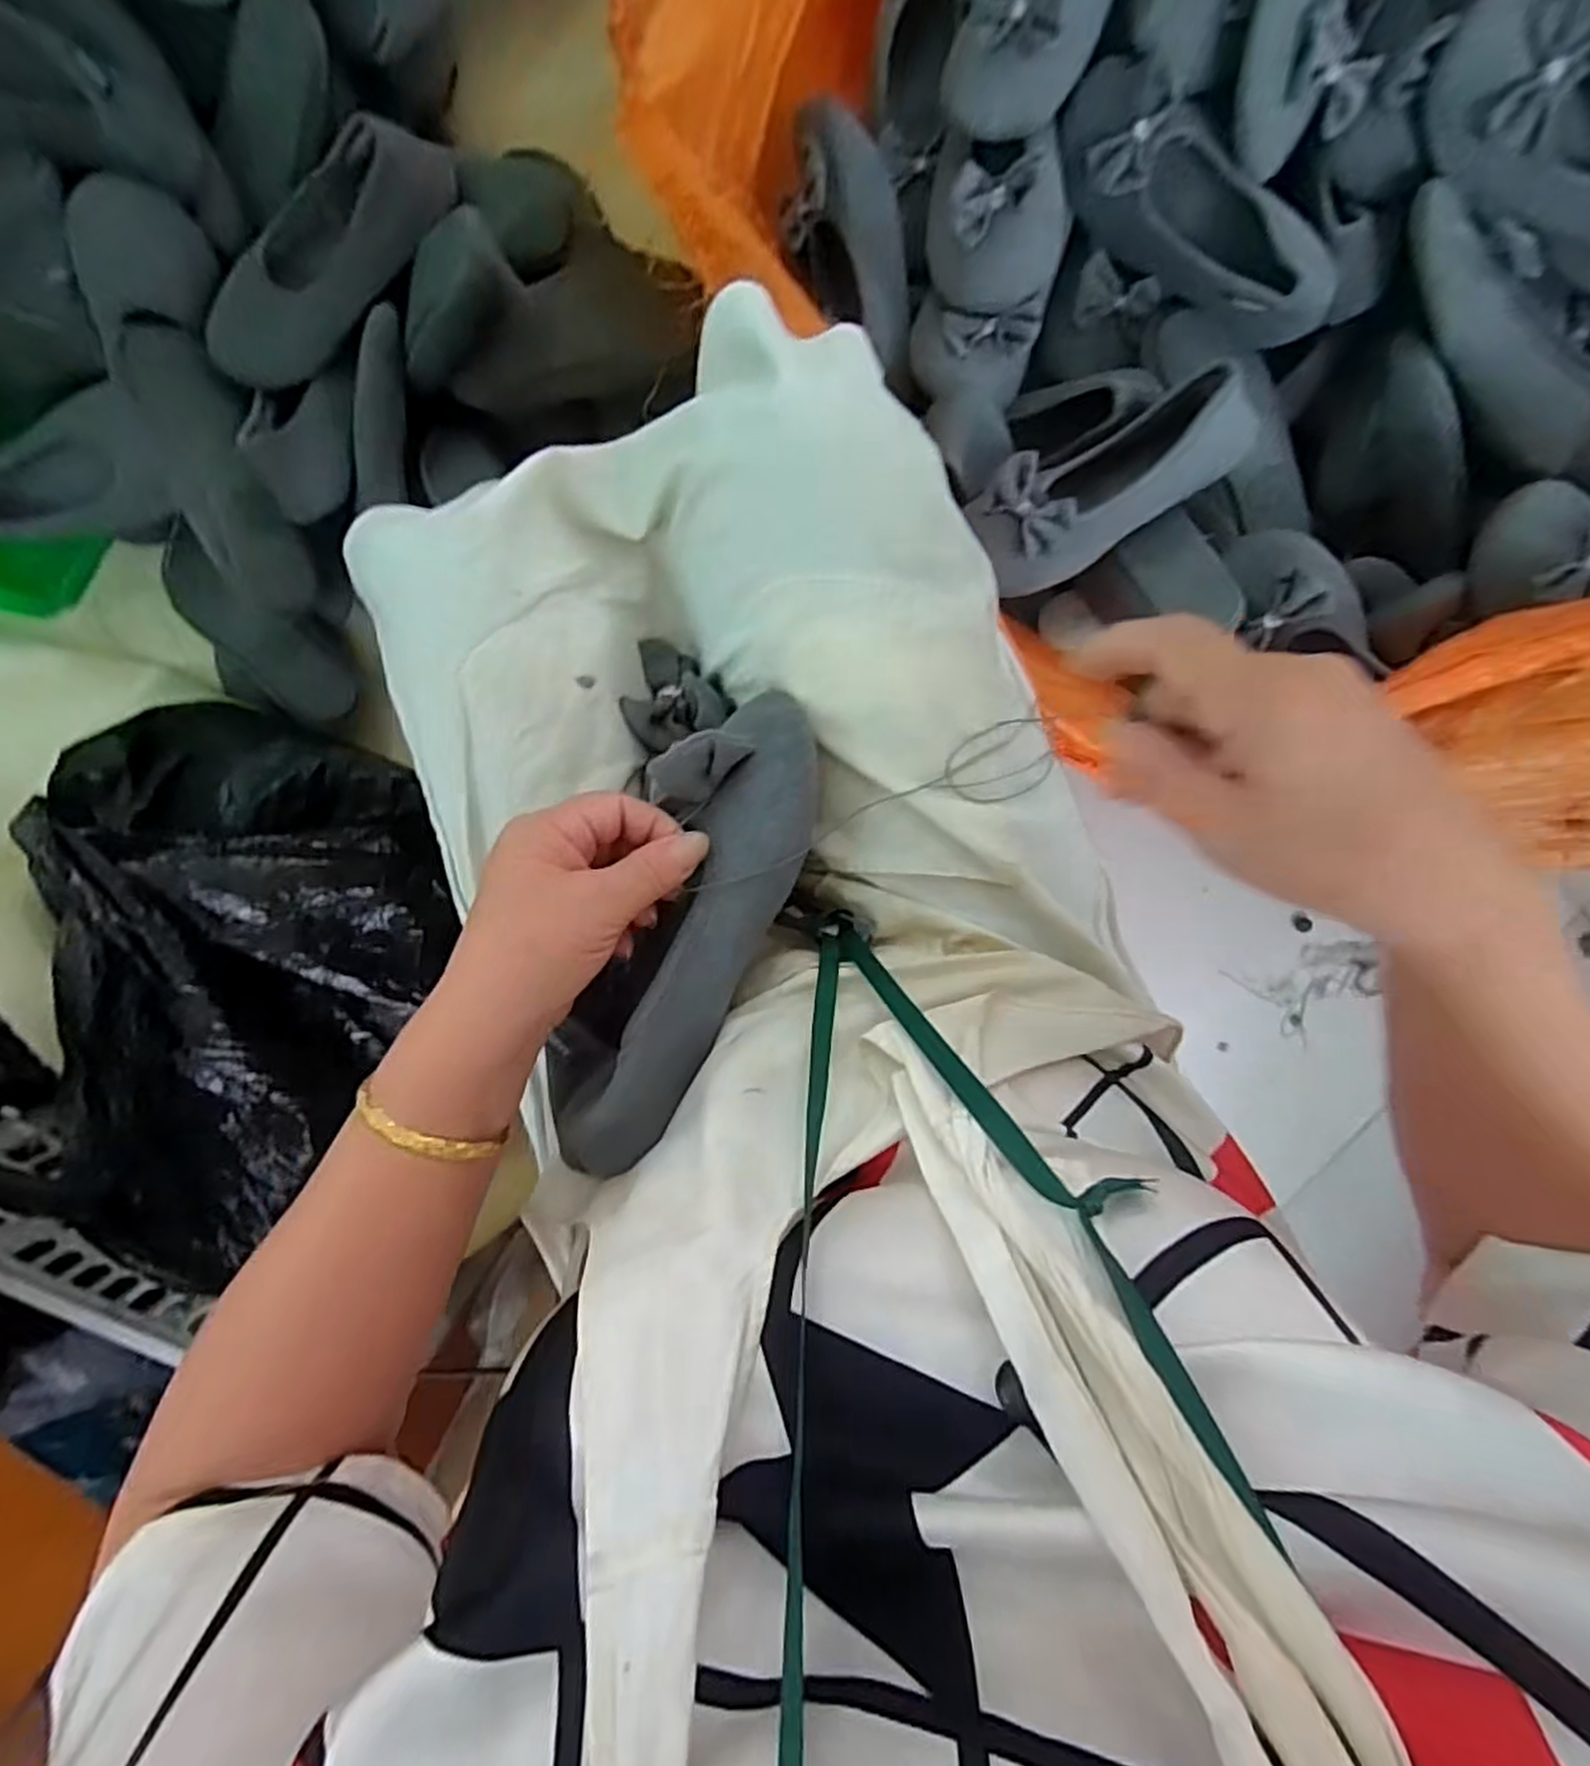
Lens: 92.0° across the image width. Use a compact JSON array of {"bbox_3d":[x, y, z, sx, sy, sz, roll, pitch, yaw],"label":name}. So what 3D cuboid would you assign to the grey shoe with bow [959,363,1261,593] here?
[{"bbox_3d":[0.241,-0.297,0.572,0.219,0.054,0.089,-25,97,2],"label":"grey shoe with bow"}]

